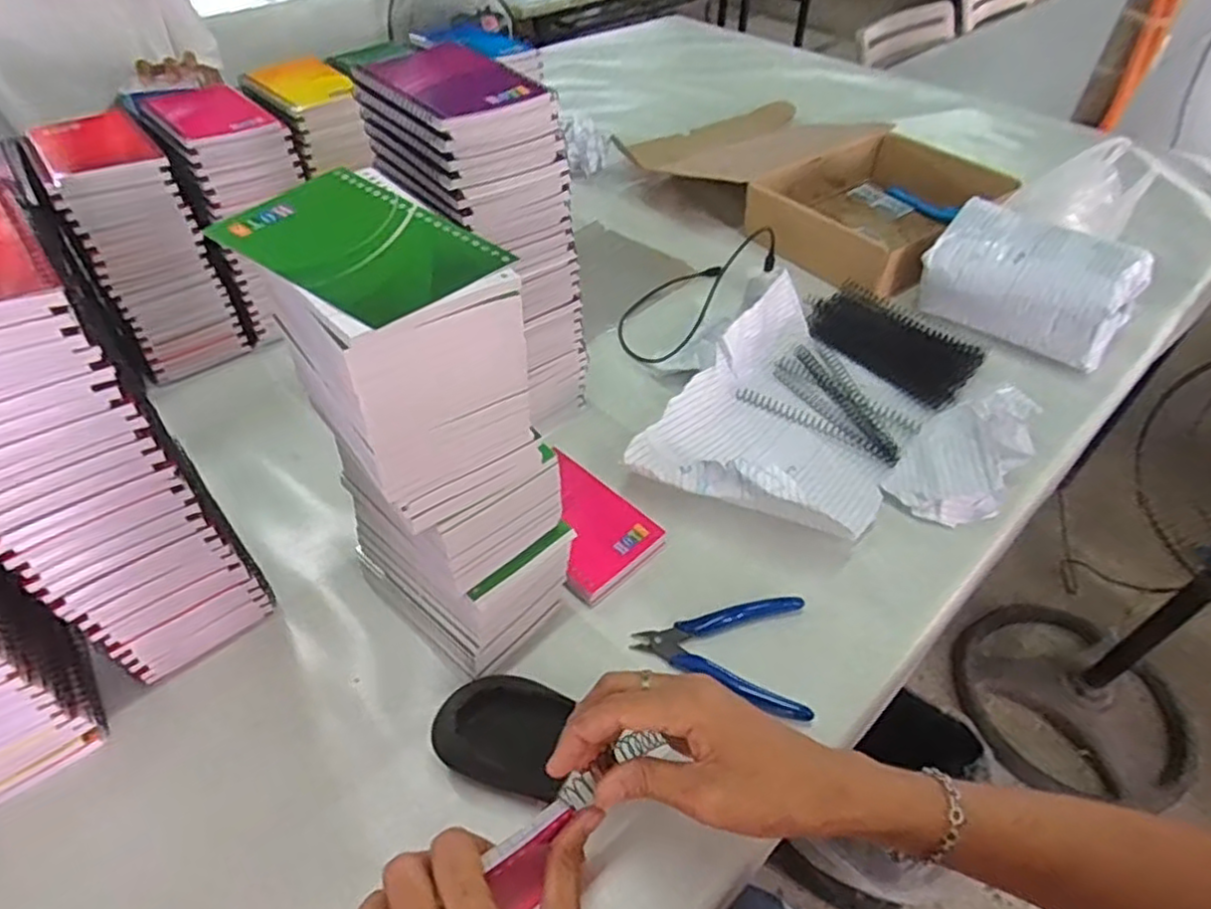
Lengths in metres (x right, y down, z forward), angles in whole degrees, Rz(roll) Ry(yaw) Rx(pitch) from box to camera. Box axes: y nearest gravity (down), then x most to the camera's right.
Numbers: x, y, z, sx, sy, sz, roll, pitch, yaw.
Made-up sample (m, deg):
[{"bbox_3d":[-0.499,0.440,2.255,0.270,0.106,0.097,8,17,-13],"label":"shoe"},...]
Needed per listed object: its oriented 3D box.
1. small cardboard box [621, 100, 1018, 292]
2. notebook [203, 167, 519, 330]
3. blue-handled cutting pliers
[{"bbox_3d":[0.270,-0.362,0.895,0.294,0.078,0.450,-26,54,-28],"label":"small cardboard box"},{"bbox_3d":[-0.114,-0.097,0.314,0.125,0.008,0.078,31,54,26],"label":"notebook"},{"bbox_3d":[0.094,0.129,0.495,0.123,0.019,0.087,21,50,19],"label":"blue-handled cutting pliers"}]

